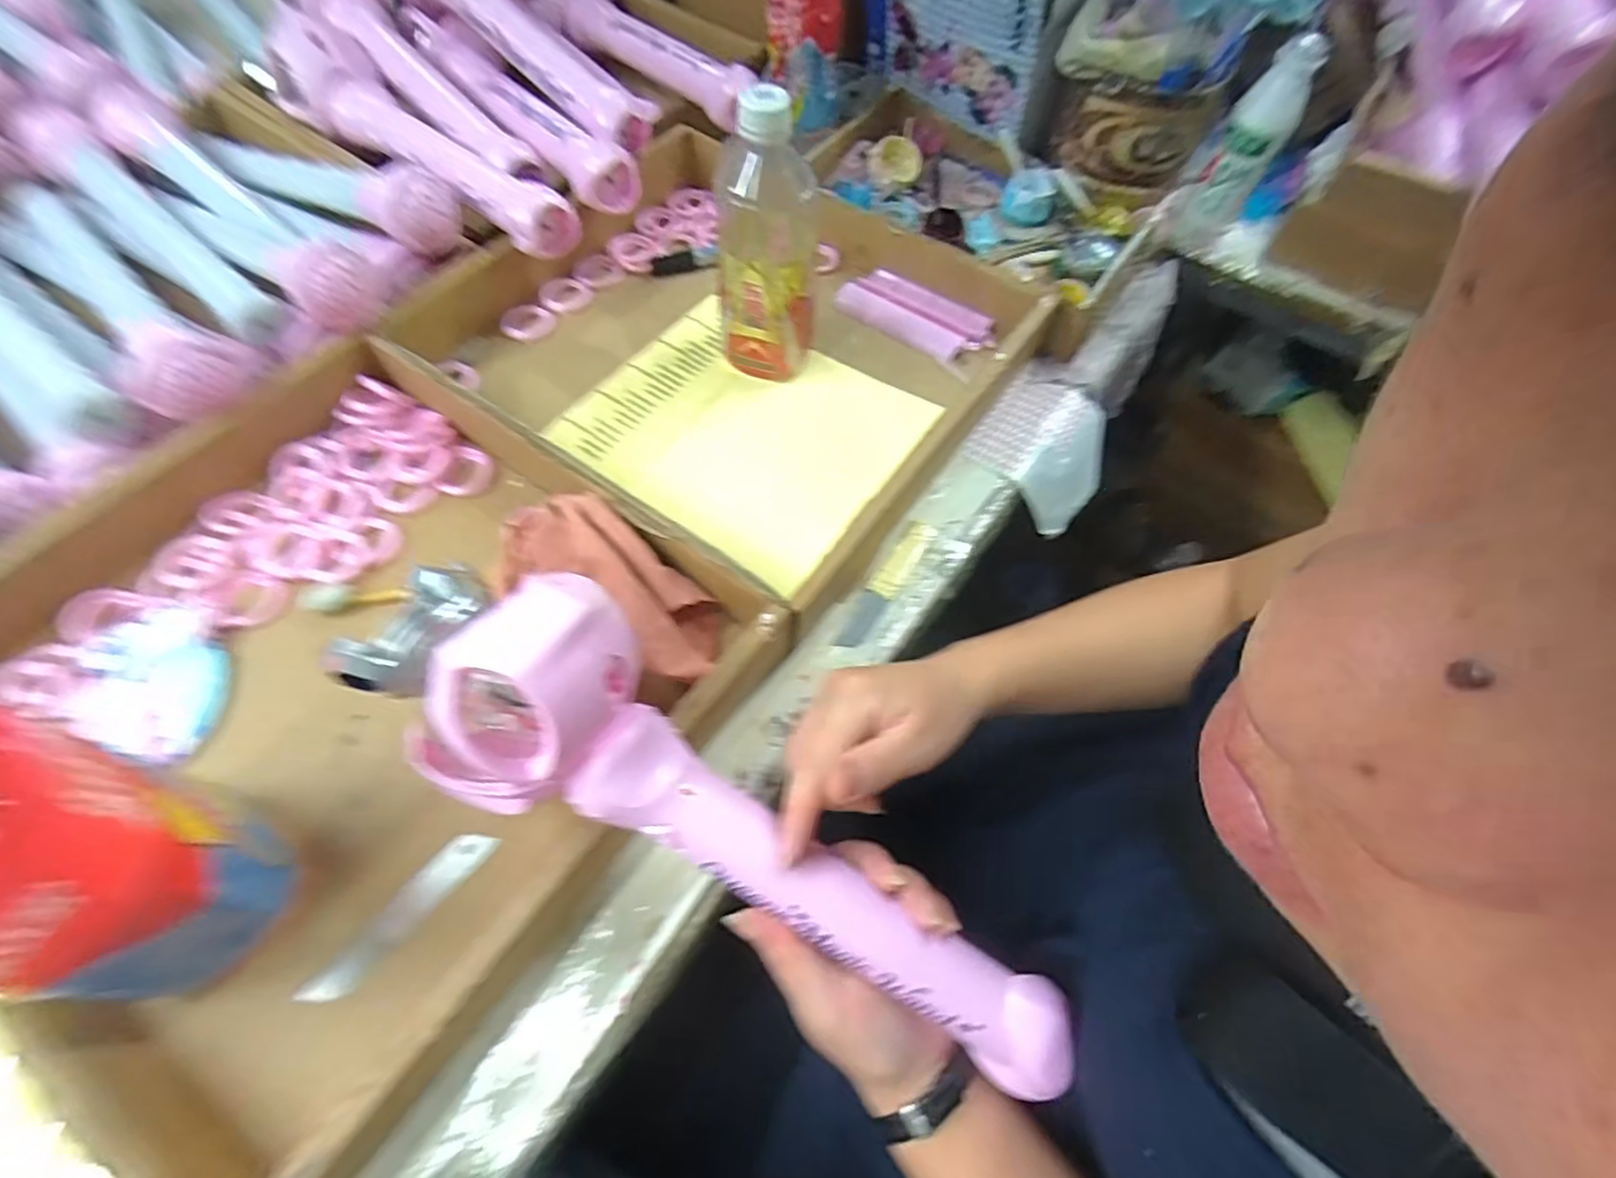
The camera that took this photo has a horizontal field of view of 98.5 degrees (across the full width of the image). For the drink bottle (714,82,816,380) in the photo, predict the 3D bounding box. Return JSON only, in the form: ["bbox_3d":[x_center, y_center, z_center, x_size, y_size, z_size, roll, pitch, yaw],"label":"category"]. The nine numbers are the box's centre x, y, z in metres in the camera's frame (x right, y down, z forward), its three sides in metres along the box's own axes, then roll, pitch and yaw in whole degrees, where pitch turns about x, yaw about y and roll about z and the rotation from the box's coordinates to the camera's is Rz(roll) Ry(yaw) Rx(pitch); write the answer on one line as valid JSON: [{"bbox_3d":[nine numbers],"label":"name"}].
[{"bbox_3d":[-0.028,-0.241,0.485,0.069,0.185,0.076,0,61,-3],"label":"drink bottle"}]

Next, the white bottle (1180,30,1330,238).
[{"bbox_3d":[0.394,-0.396,0.620,0.050,0.147,0.049,29,64,12],"label":"white bottle"}]

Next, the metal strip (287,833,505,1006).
[{"bbox_3d":[-0.203,0.164,0.351,0.020,0.004,0.101,36,65,15],"label":"metal strip"}]

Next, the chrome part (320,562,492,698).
[{"bbox_3d":[-0.165,0.019,0.293,0.026,0.029,0.066,39,66,17],"label":"chrome part"}]

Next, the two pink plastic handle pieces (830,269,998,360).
[{"bbox_3d":[0.091,-0.231,0.580,0.128,0.014,0.057,29,64,12],"label":"two pink plastic handle pieces"}]

